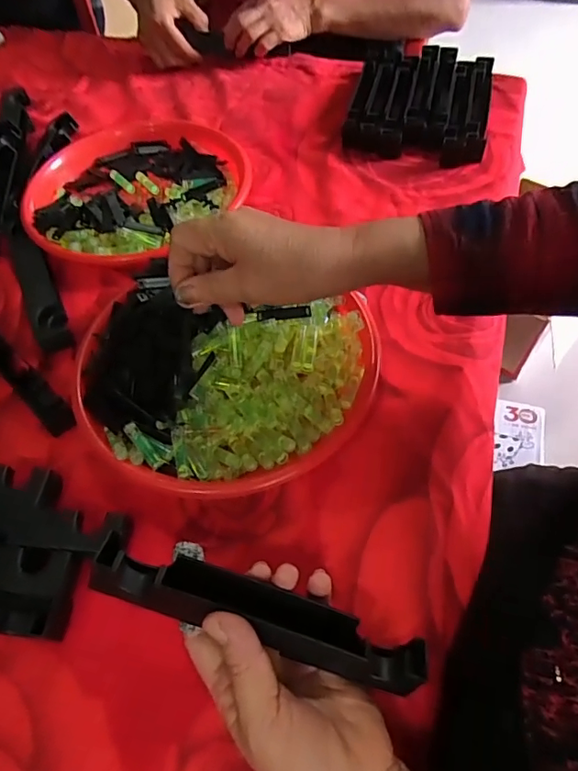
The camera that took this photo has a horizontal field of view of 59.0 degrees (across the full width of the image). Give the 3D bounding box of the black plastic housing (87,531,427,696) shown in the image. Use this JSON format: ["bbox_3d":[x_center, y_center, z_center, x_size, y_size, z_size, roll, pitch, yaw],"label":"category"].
[{"bbox_3d":[-0.016,0.131,0.294,0.192,0.028,0.030,20,60,-3],"label":"black plastic housing"}]

